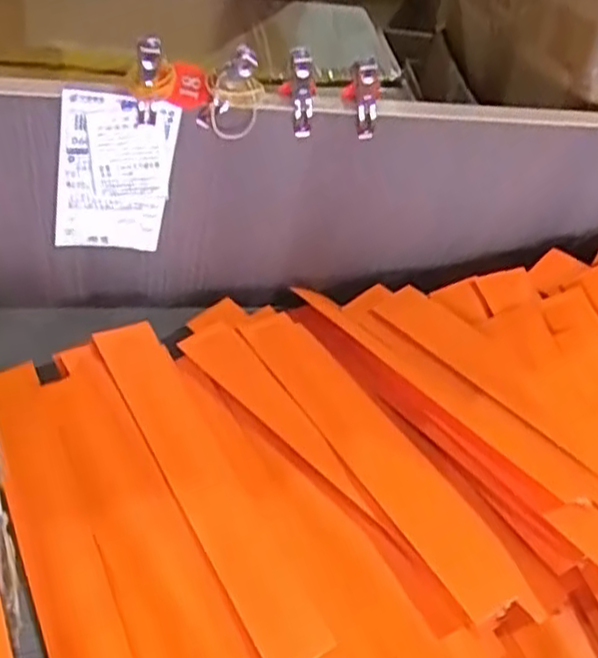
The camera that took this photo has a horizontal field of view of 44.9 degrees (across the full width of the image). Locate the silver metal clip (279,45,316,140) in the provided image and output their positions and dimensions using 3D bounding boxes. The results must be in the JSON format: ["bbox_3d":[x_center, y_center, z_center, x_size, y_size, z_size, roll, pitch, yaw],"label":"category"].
[{"bbox_3d":[-0.001,-0.160,0.495,0.019,0.059,0.021,-20,57,-27],"label":"silver metal clip"}]

